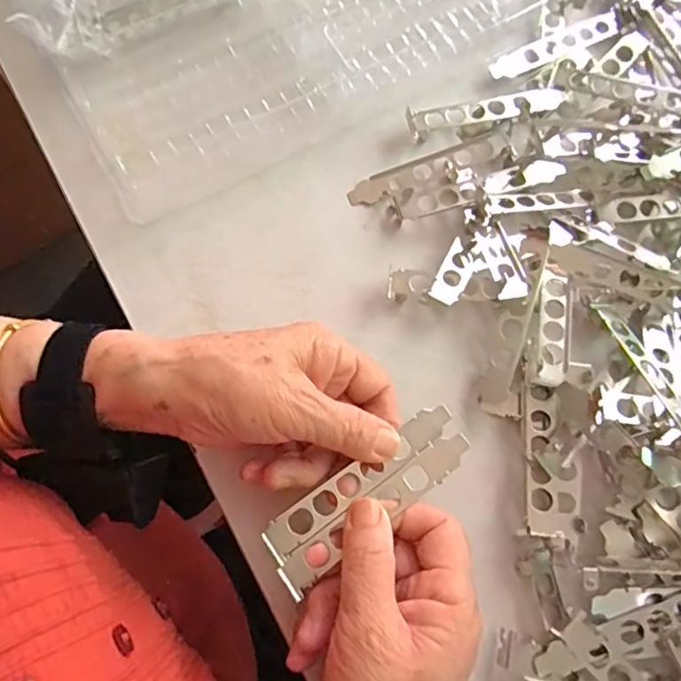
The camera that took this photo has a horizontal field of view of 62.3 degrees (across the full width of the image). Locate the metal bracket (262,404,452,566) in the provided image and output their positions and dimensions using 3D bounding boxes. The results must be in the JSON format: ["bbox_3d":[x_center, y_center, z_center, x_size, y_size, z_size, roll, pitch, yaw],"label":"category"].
[{"bbox_3d":[0.012,0.073,0.301,0.119,0.004,0.020,-33,78,-15],"label":"metal bracket"}]

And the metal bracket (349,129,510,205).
[{"bbox_3d":[0.061,-0.120,0.393,0.118,0.008,0.020,-20,76,-8],"label":"metal bracket"}]

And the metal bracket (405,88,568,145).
[{"bbox_3d":[0.106,-0.167,0.405,0.119,0.009,0.021,-14,75,-6],"label":"metal bracket"}]

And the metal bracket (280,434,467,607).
[{"bbox_3d":[0.020,0.089,0.297,0.120,0.004,0.019,-34,78,-14],"label":"metal bracket"}]

